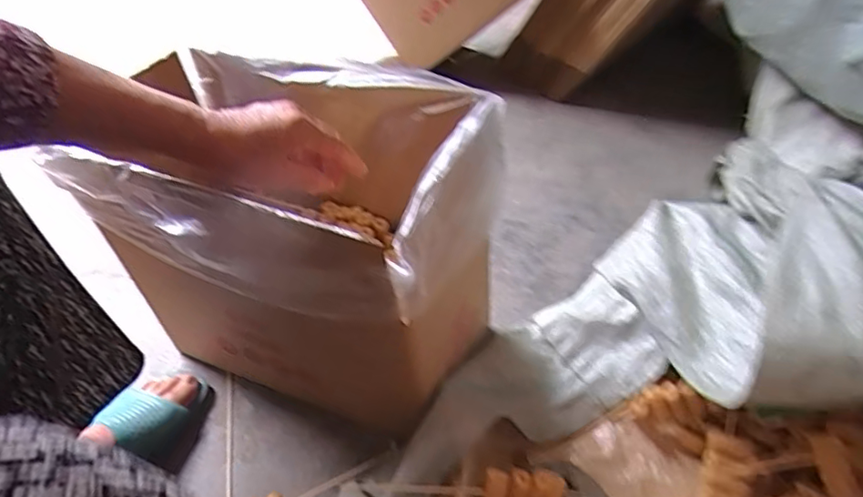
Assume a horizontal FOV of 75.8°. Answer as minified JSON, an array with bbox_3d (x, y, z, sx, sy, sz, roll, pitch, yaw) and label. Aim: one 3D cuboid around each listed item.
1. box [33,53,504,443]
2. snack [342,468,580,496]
[{"bbox_3d":[-0.123,0.005,0.583,0.383,0.315,0.223,11,44,19],"label":"box"},{"bbox_3d":[0.030,0.218,0.497,0.208,0.047,0.028,6,41,-6],"label":"snack"}]

